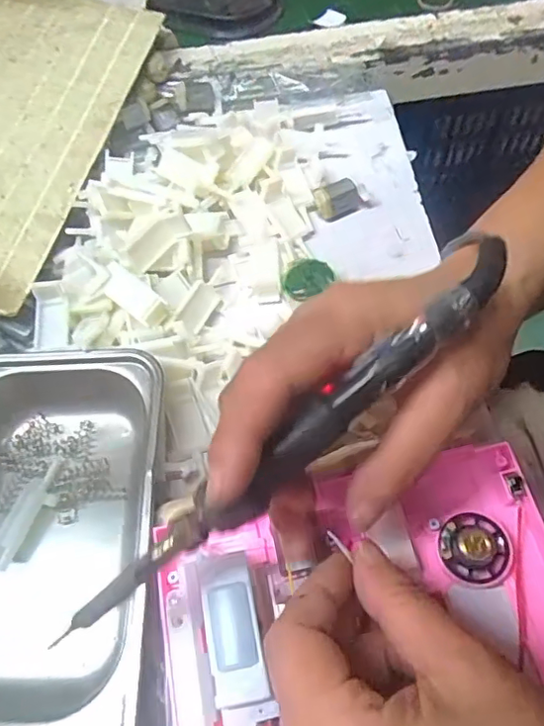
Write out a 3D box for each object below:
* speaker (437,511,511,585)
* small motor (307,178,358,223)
[{"bbox_3d":[0.086,0.076,0.234,0.029,0.013,0.028,-1,62,2],"label":"speaker"},{"bbox_3d":[0.042,-0.108,0.369,0.031,0.015,0.018,-28,64,-11],"label":"small motor"}]

